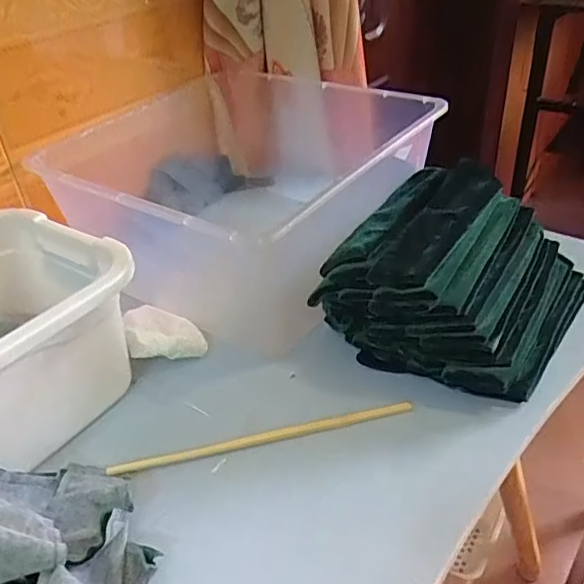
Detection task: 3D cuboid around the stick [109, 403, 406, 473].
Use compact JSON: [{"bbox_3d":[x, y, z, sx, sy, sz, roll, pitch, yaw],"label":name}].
[{"bbox_3d":[-0.019,0.111,0.436,0.228,0.014,0.008,-11,37,-8],"label":"stick"}]

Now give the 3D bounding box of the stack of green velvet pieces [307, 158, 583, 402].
[{"bbox_3d":[0.142,-0.014,0.496,0.177,0.105,0.187,24,45,33],"label":"stack of green velvet pieces"}]

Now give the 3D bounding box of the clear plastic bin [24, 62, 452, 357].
[{"bbox_3d":[-0.032,-0.107,0.622,0.301,0.167,0.347,22,44,31],"label":"clear plastic bin"}]

